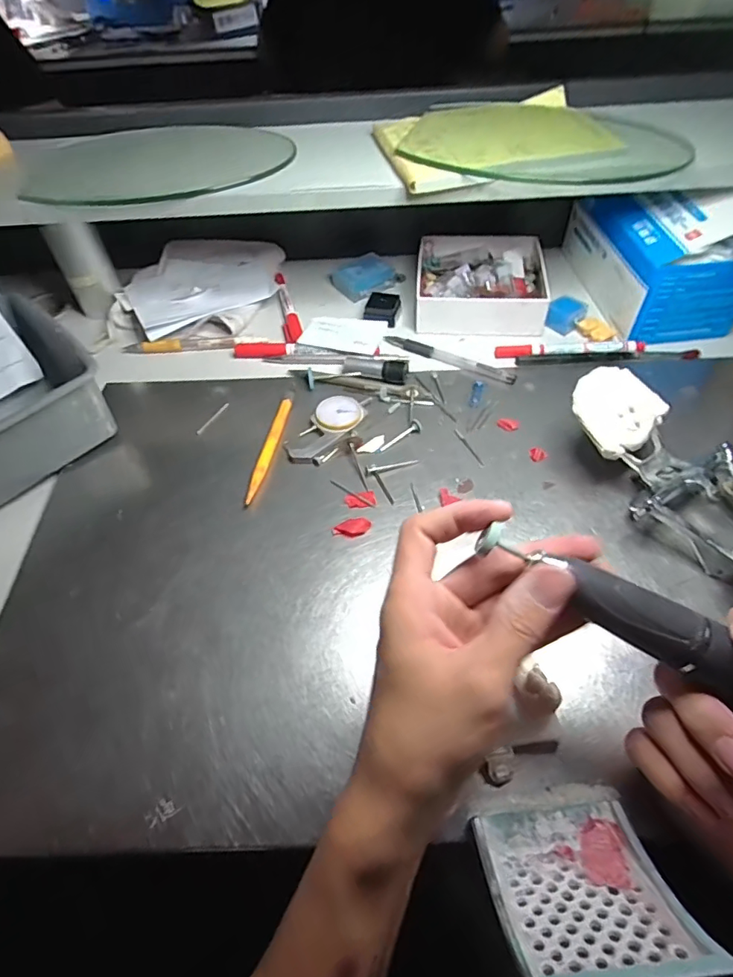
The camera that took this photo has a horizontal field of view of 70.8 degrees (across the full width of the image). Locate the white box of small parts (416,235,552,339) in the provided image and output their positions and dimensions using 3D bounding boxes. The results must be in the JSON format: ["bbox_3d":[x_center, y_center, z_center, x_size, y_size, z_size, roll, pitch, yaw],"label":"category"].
[{"bbox_3d":[0.116,-0.212,0.526,0.123,0.032,0.136,3,53,7],"label":"white box of small parts"}]

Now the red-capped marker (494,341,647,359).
[{"bbox_3d":[0.192,-0.132,0.487,0.137,0.009,0.014,-1,53,3],"label":"red-capped marker"}]

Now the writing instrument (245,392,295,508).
[{"bbox_3d":[-0.077,-0.039,0.417,0.011,0.007,0.129,4,53,7],"label":"writing instrument"}]

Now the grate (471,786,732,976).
[{"bbox_3d":[0.091,0.167,0.220,0.073,0.095,0.015,-7,96,-1],"label":"grate"}]

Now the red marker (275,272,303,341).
[{"bbox_3d":[-0.084,-0.189,0.539,0.018,0.010,0.131,-14,53,-7],"label":"red marker"}]

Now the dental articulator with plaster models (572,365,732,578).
[{"bbox_3d":[0.216,-0.007,0.334,0.079,0.081,0.188,-25,55,-14],"label":"dental articulator with plaster models"}]

